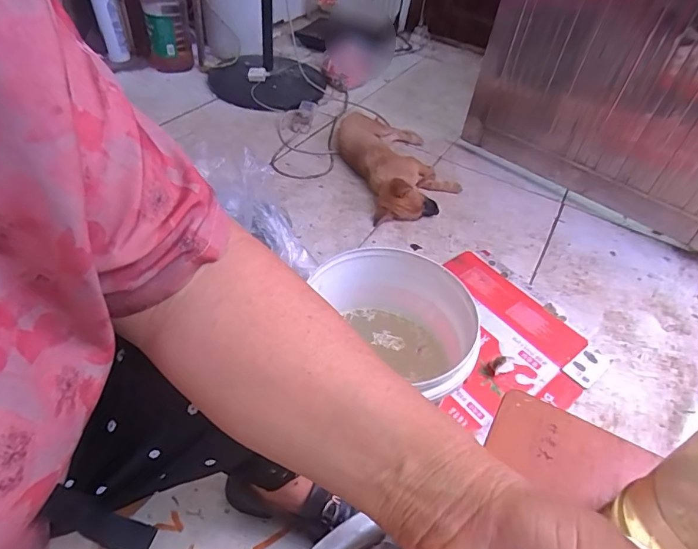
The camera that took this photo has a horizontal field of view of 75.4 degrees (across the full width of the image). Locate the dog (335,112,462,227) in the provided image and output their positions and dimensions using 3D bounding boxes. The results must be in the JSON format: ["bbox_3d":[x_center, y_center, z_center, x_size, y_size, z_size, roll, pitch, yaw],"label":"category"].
[{"bbox_3d":[0.149,-0.364,1.406,0.301,0.110,0.519,-9,46,-16],"label":"dog"}]

